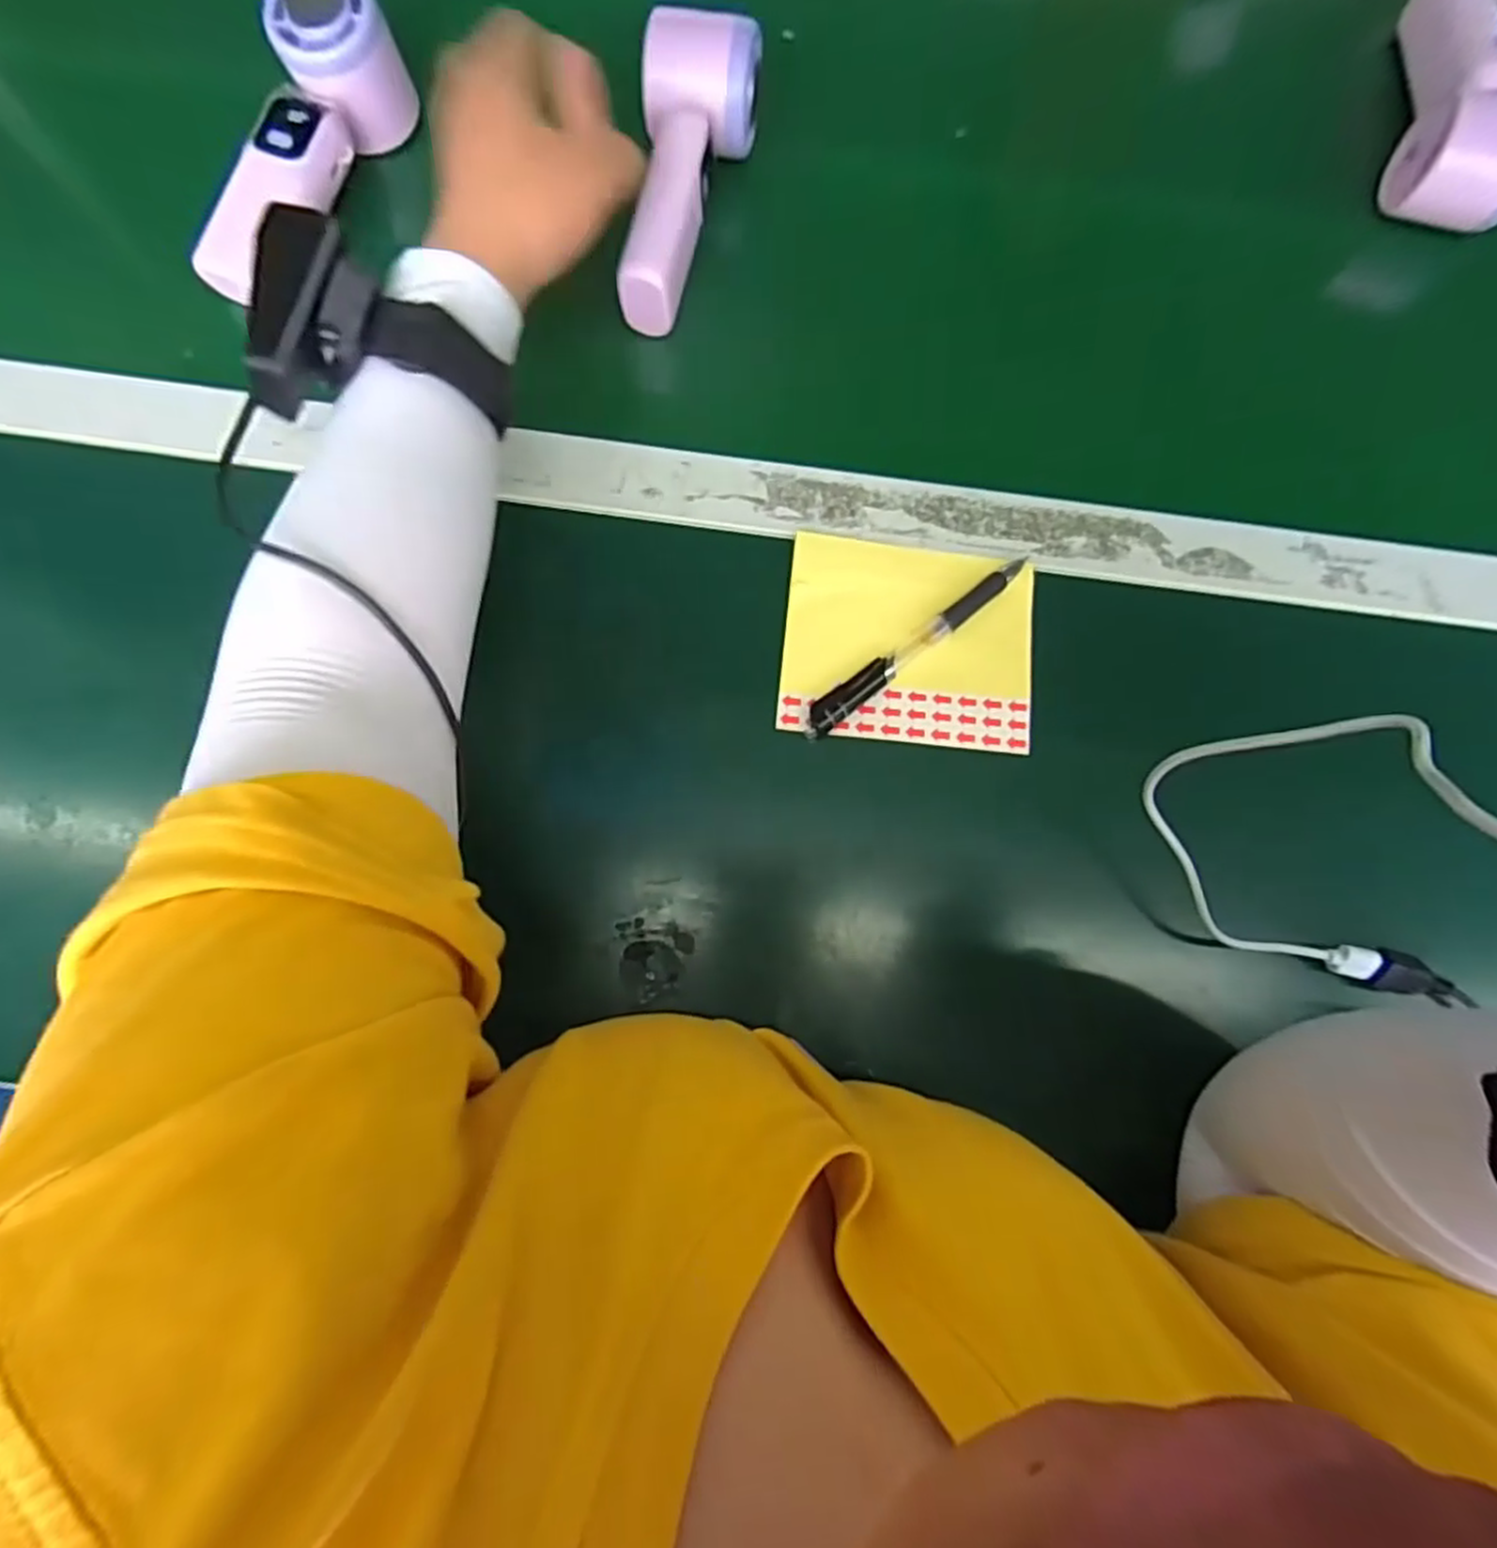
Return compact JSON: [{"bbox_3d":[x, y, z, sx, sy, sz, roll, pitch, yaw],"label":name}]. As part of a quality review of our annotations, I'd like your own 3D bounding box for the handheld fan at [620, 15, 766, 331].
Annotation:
[{"bbox_3d":[-0.029,-0.312,0.387,0.059,0.045,0.151,5,78,0],"label":"handheld fan"}]

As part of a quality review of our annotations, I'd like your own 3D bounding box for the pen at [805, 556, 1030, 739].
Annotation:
[{"bbox_3d":[0.082,-0.064,0.361,0.140,0.010,0.014,-38,82,-9],"label":"pen"}]

